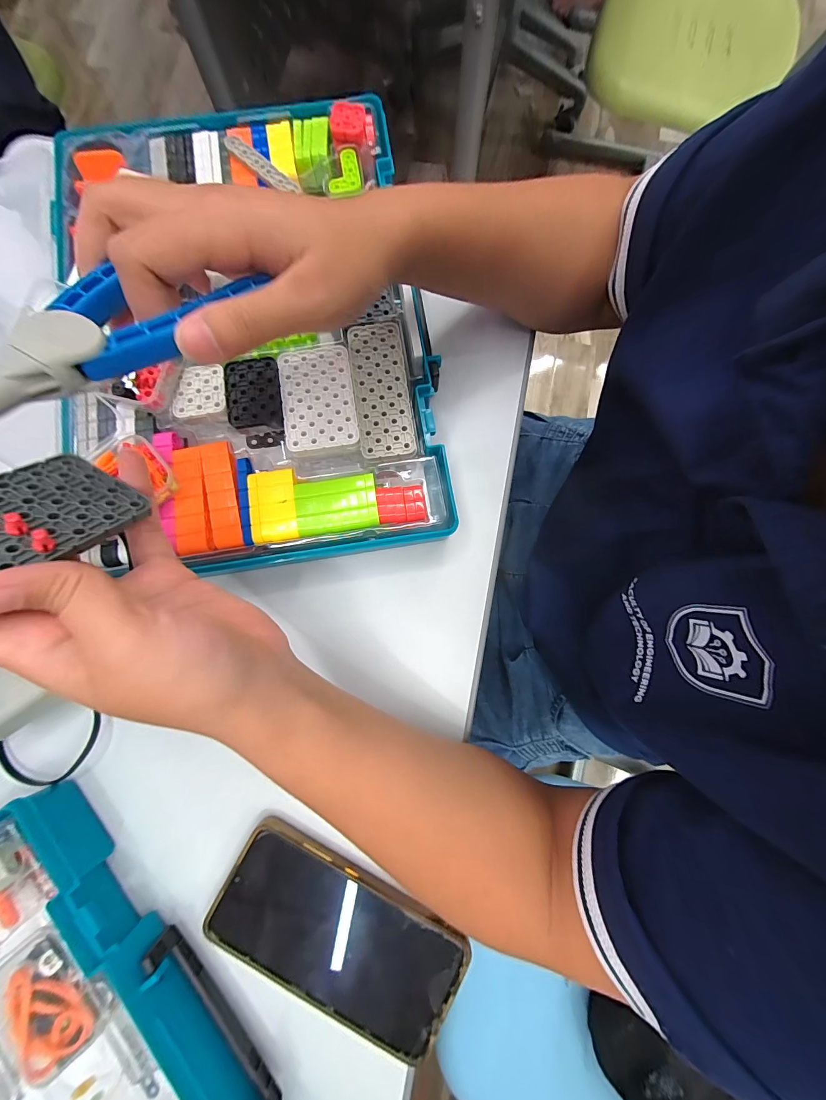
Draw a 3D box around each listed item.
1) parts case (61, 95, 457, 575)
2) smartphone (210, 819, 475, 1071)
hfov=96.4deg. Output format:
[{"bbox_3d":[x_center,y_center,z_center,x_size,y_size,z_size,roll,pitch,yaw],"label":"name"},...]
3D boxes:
[{"bbox_3d":[-0.102,-0.165,0.281,0.216,0.057,0.347,-9,80,-3],"label":"parts case"},{"bbox_3d":[-0.047,0.246,0.236,0.158,0.011,0.081,29,84,5],"label":"smartphone"}]

